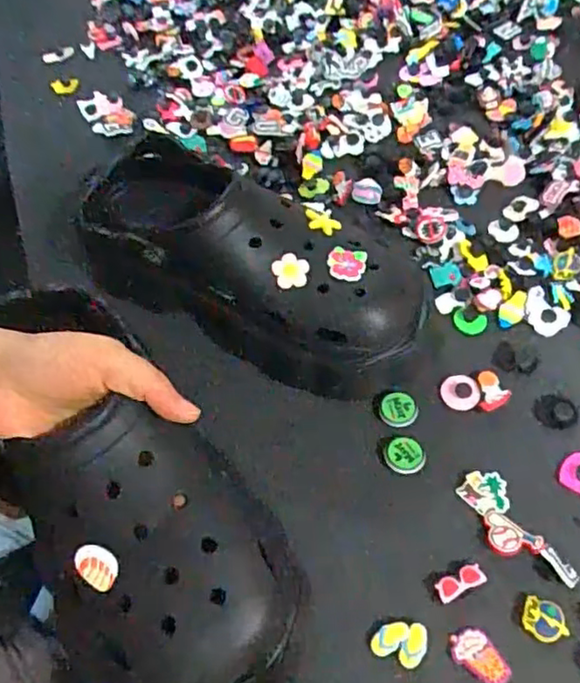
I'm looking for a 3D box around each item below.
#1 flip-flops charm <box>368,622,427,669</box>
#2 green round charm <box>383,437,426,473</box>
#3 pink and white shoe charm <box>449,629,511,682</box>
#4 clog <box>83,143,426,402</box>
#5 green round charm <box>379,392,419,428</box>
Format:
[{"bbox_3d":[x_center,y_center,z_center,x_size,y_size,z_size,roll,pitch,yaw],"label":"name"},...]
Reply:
[{"bbox_3d":[0.062,0.171,0.357,0.031,0.005,0.022,3,58,3],"label":"flip-flops charm"},{"bbox_3d":[0.076,0.076,0.419,0.027,0.007,0.023,15,59,10],"label":"green round charm"},{"bbox_3d":[0.105,0.176,0.352,0.021,0.004,0.033,-34,49,-6],"label":"pink and white shoe charm"},{"bbox_3d":[-0.013,-0.045,0.433,0.203,0.107,0.101,20,60,13],"label":"clog"},{"bbox_3d":[0.076,0.047,0.436,0.026,0.006,0.023,-4,58,-2],"label":"green round charm"}]

